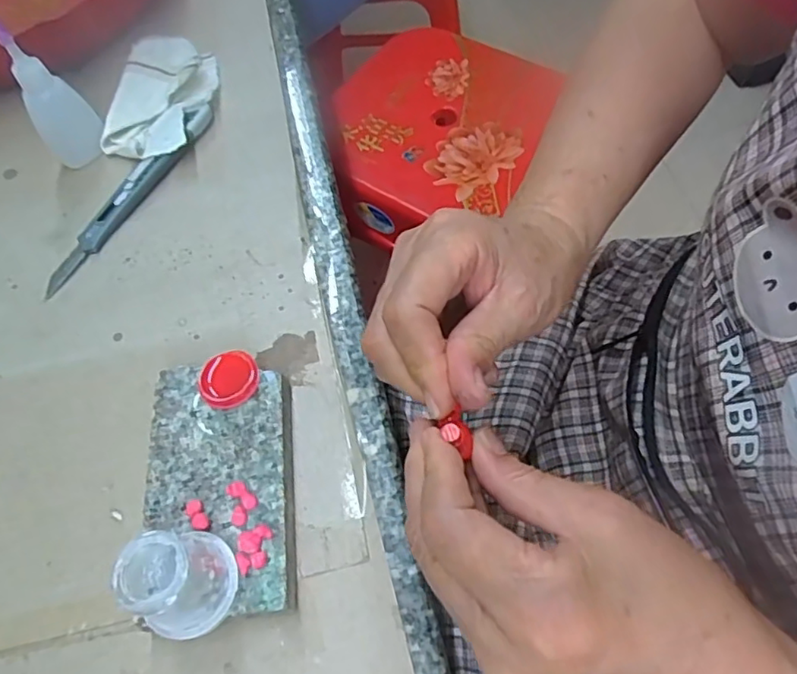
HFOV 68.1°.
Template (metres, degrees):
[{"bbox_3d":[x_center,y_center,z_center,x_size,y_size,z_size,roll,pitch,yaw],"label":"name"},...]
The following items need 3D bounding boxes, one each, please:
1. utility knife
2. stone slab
[{"bbox_3d":[-0.159,-0.087,0.352,0.017,0.016,0.147,29,67,18],"label":"utility knife"},{"bbox_3d":[-0.077,0.065,0.260,0.061,0.021,0.107,-7,61,0],"label":"stone slab"}]

